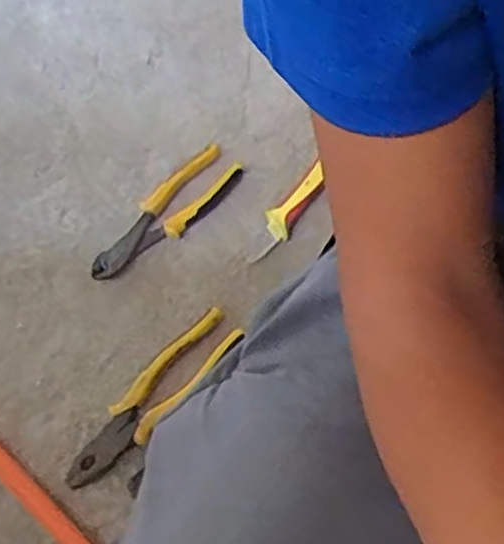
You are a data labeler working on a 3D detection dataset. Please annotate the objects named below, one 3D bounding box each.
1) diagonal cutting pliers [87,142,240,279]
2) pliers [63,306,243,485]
[{"bbox_3d":[-0.097,-0.066,0.812,0.204,0.018,0.066,-41,67,-16],"label":"diagonal cutting pliers"},{"bbox_3d":[-0.097,0.123,0.714,0.051,0.014,0.214,38,71,21],"label":"pliers"}]

